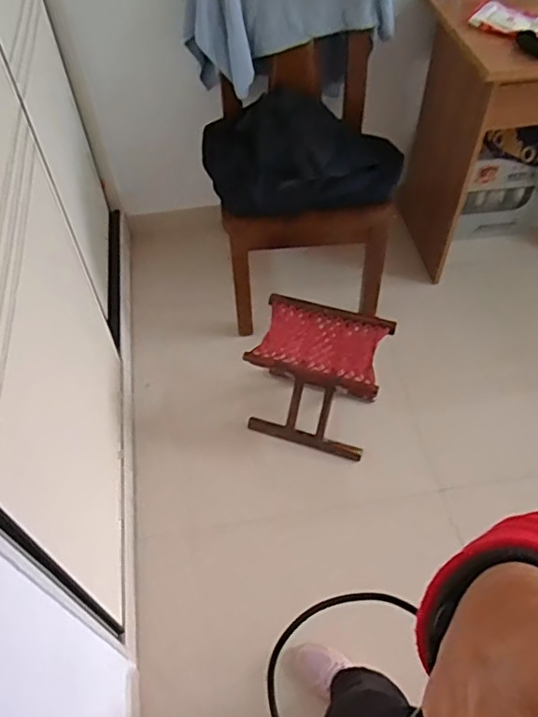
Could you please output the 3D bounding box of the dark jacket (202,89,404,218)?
[{"bbox_3d":[0.090,-0.571,1.555,0.489,0.192,0.431,-19,58,-13],"label":"dark jacket"}]

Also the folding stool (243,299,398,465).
[{"bbox_3d":[0.123,0.058,1.488,0.308,0.335,0.232,15,57,10],"label":"folding stool"}]

